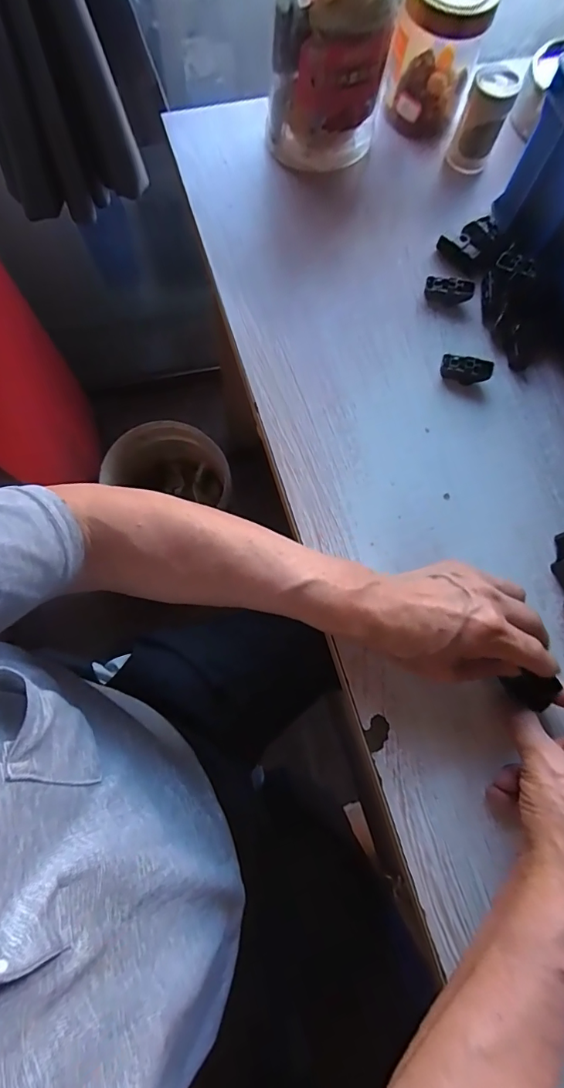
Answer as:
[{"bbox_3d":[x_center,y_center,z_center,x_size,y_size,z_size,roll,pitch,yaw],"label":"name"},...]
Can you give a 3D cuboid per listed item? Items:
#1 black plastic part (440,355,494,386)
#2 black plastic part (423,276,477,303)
[{"bbox_3d":[0.176,-0.165,0.435,0.046,0.017,0.022,8,76,-1],"label":"black plastic part"},{"bbox_3d":[0.166,-0.251,0.454,0.046,0.017,0.017,17,76,1],"label":"black plastic part"}]

